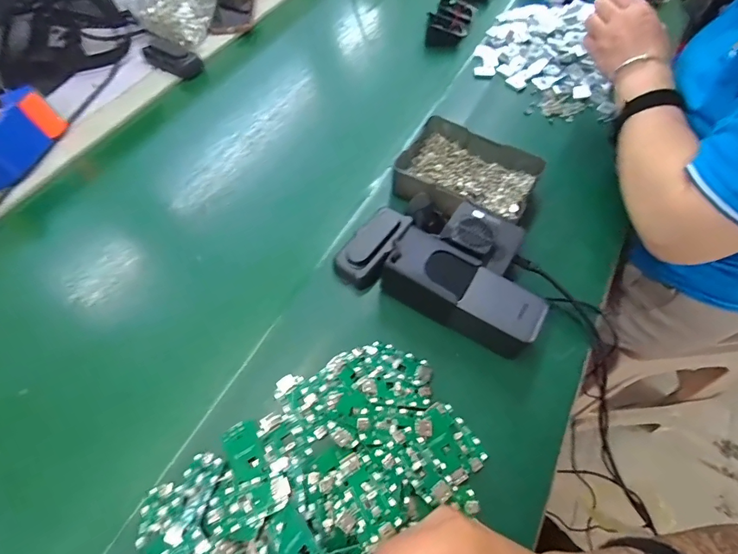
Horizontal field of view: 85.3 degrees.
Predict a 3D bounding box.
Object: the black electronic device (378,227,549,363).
[{"bbox_3d":[0.092,0.018,0.402,0.154,0.064,0.065,28,63,17],"label":"black electronic device"}]

